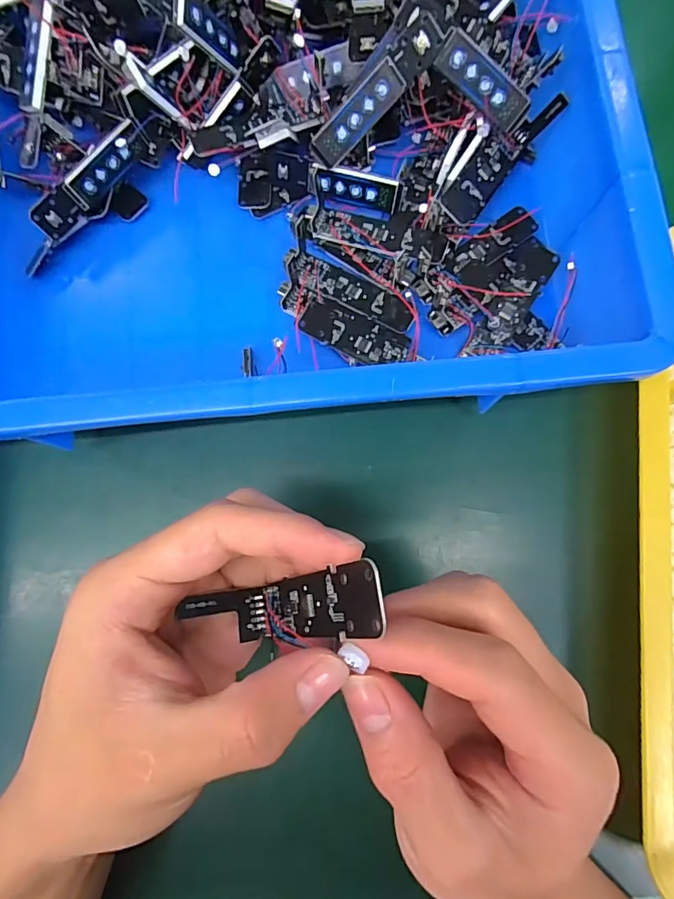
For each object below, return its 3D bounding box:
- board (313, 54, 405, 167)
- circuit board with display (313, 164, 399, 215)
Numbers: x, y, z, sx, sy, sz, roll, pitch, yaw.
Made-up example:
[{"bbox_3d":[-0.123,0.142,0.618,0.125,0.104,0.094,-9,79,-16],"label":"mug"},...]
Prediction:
[{"bbox_3d":[0.011,-0.173,0.246,0.054,0.004,0.016,-38,119,21],"label":"board"},{"bbox_3d":[0.010,-0.147,0.268,0.047,0.019,0.008,15,49,5],"label":"circuit board with display"}]

